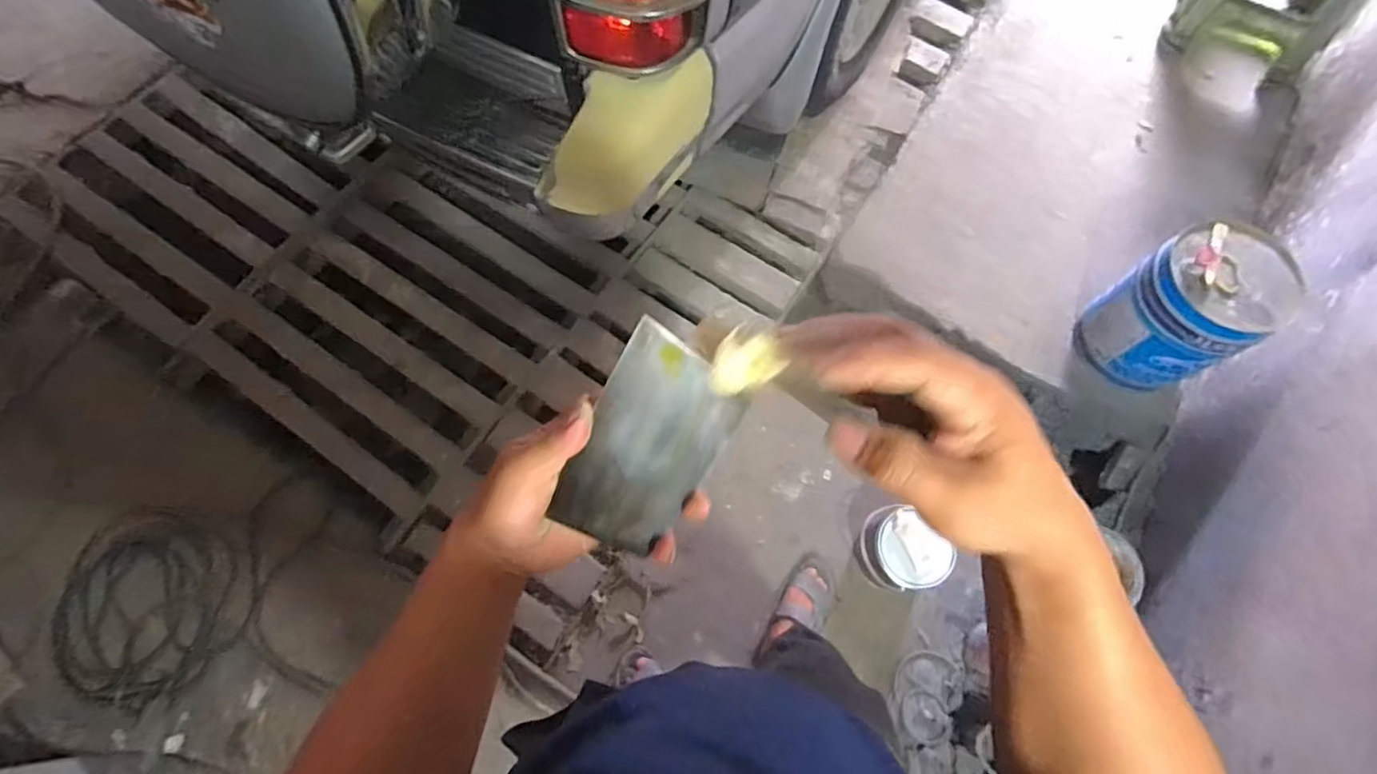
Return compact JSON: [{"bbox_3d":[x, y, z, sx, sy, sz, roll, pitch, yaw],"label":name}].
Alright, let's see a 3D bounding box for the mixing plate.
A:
[{"bbox_3d":[-0.024,0.036,0.349,0.073,0.006,0.132,26,112,-11],"label":"mixing plate"}]

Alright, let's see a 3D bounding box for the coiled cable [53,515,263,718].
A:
[{"bbox_3d":[-1.107,0.467,1.281,0.373,0.035,0.363,12,70,4],"label":"coiled cable"}]

